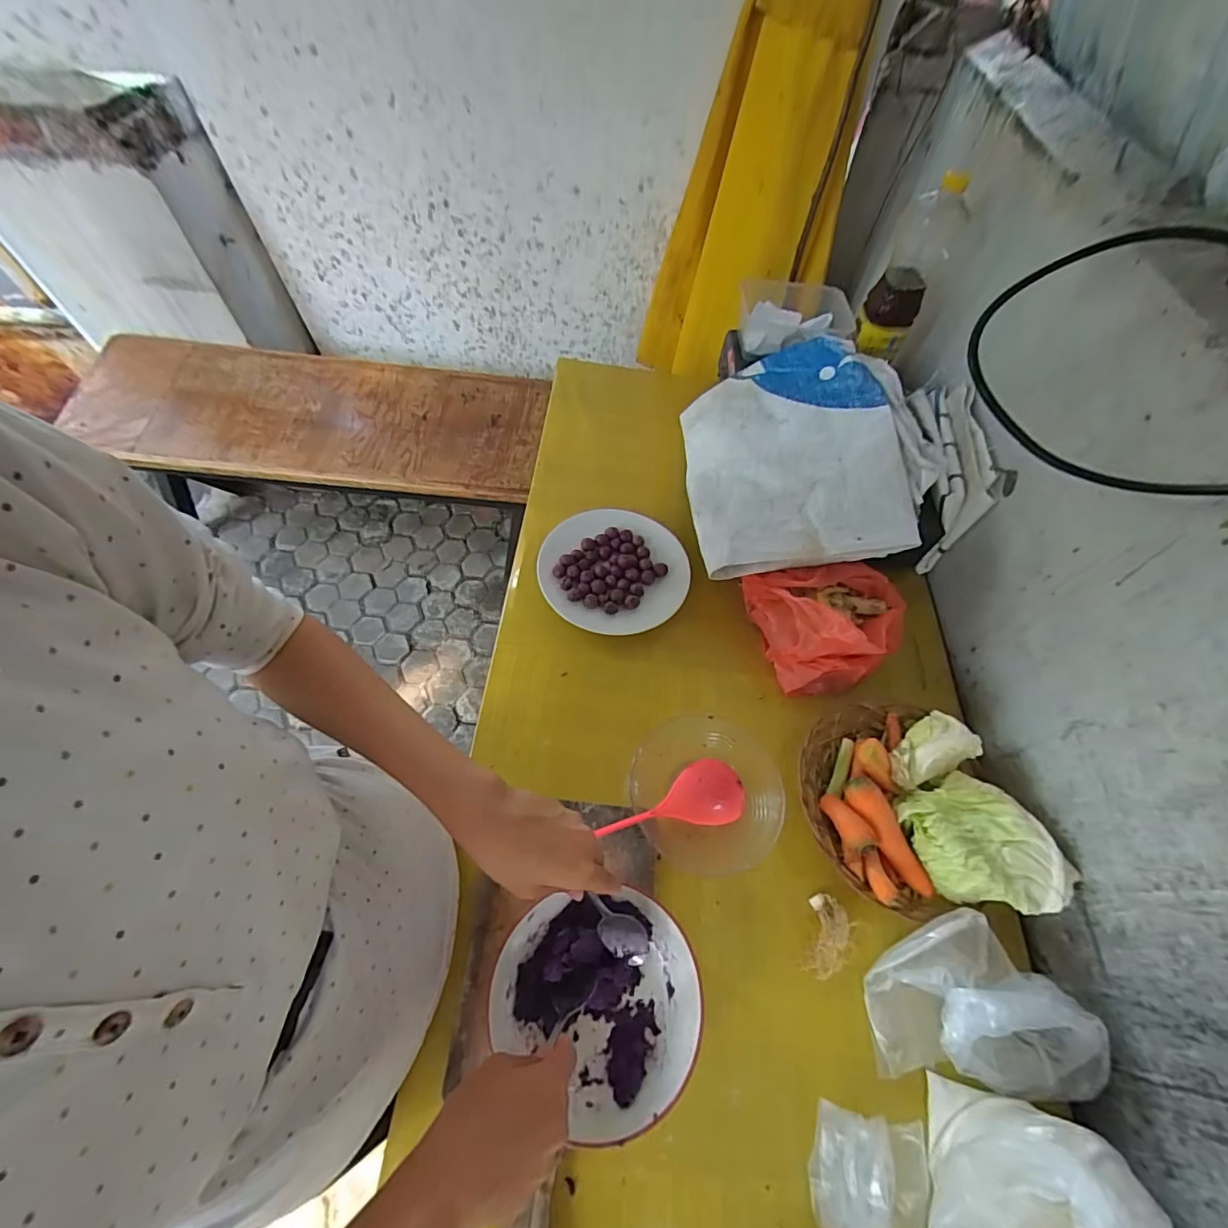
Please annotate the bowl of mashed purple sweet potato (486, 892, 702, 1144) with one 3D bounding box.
[{"bbox_3d":[-0.011,0.326,0.443,0.158,0.047,0.165,1,59,-2],"label":"bowl of mashed purple sweet potato"}]

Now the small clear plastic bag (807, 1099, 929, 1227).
[{"bbox_3d":[0.201,0.453,0.416,0.085,0.040,0.084,19,60,8],"label":"small clear plastic bag"}]

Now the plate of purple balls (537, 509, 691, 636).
[{"bbox_3d":[0.005,-0.062,0.703,0.188,0.035,0.198,1,59,-2],"label":"plate of purple balls"}]

